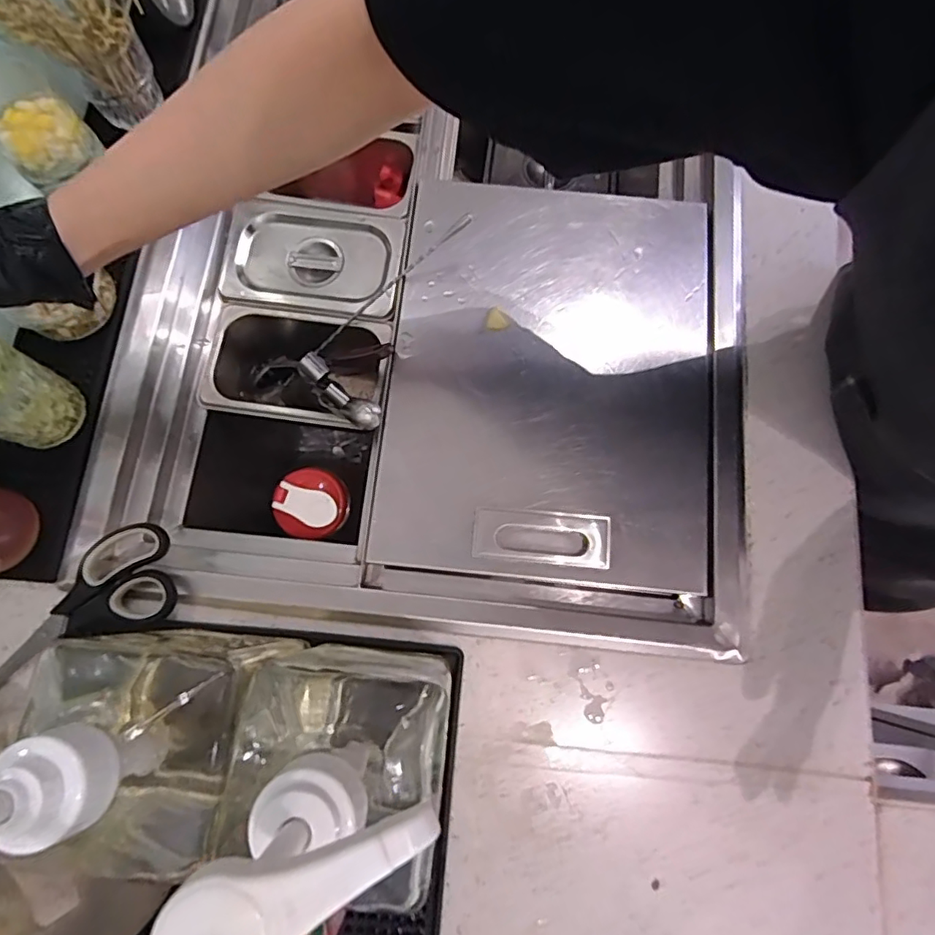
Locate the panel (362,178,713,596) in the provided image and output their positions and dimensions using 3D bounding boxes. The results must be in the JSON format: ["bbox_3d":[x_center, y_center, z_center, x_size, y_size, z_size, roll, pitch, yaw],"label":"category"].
[{"bbox_3d":[0.069,-0.082,0.483,0.271,0.024,0.351,5,77,1],"label":"panel"}]

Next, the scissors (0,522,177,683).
[{"bbox_3d":[-0.296,0.103,0.415,0.161,0.027,0.072,-22,77,-6],"label":"scissors"}]

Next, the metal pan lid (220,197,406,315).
[{"bbox_3d":[-0.152,-0.203,0.538,0.175,0.029,0.101,8,76,1],"label":"metal pan lid"}]

